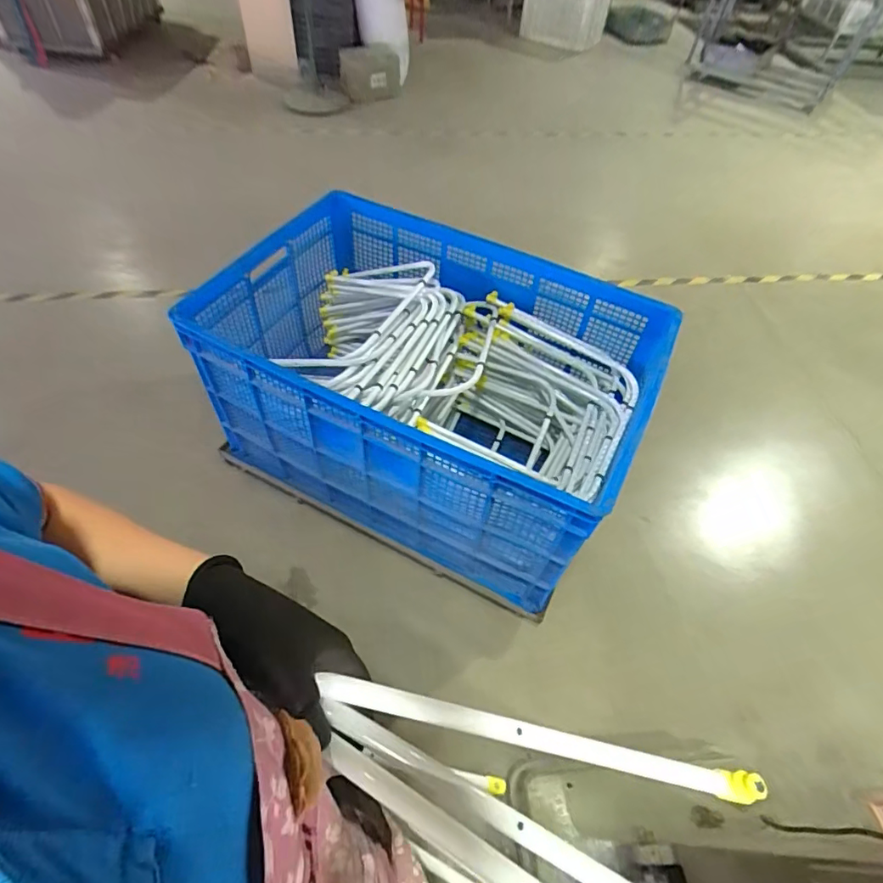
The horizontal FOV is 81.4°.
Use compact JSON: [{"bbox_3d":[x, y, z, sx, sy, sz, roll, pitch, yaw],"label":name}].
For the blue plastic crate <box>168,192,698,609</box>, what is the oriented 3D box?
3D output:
[{"bbox_3d":[-0.030,-0.154,1.422,1.042,0.585,0.711,24,58,11],"label":"blue plastic crate"}]

